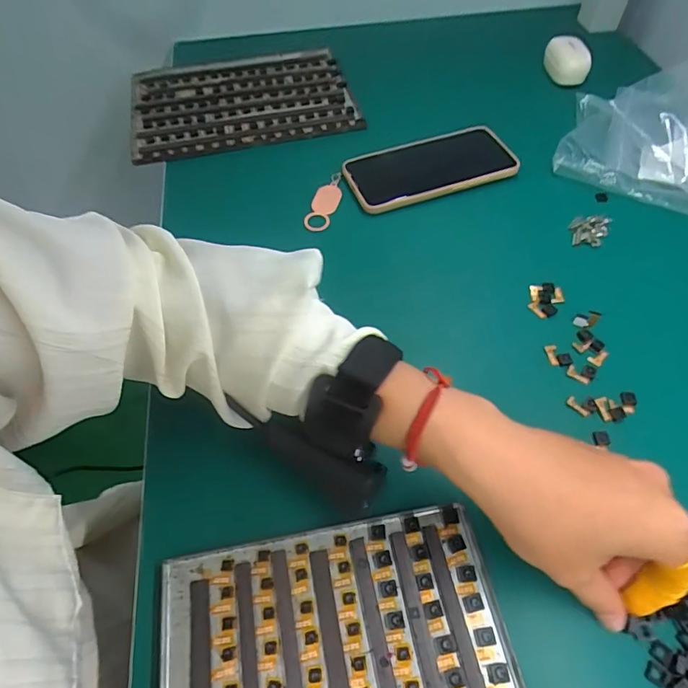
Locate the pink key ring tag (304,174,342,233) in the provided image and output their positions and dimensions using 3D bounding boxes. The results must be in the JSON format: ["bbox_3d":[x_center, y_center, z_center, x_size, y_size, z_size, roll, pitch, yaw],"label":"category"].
[{"bbox_3d":[-0.017,-0.135,0.443,0.023,0.007,0.069,10,58,9],"label":"pink key ring tag"}]

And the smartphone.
[{"bbox_3d":[0.084,-0.173,0.461,0.164,0.014,0.075,-18,58,-9],"label":"smartphone"}]

